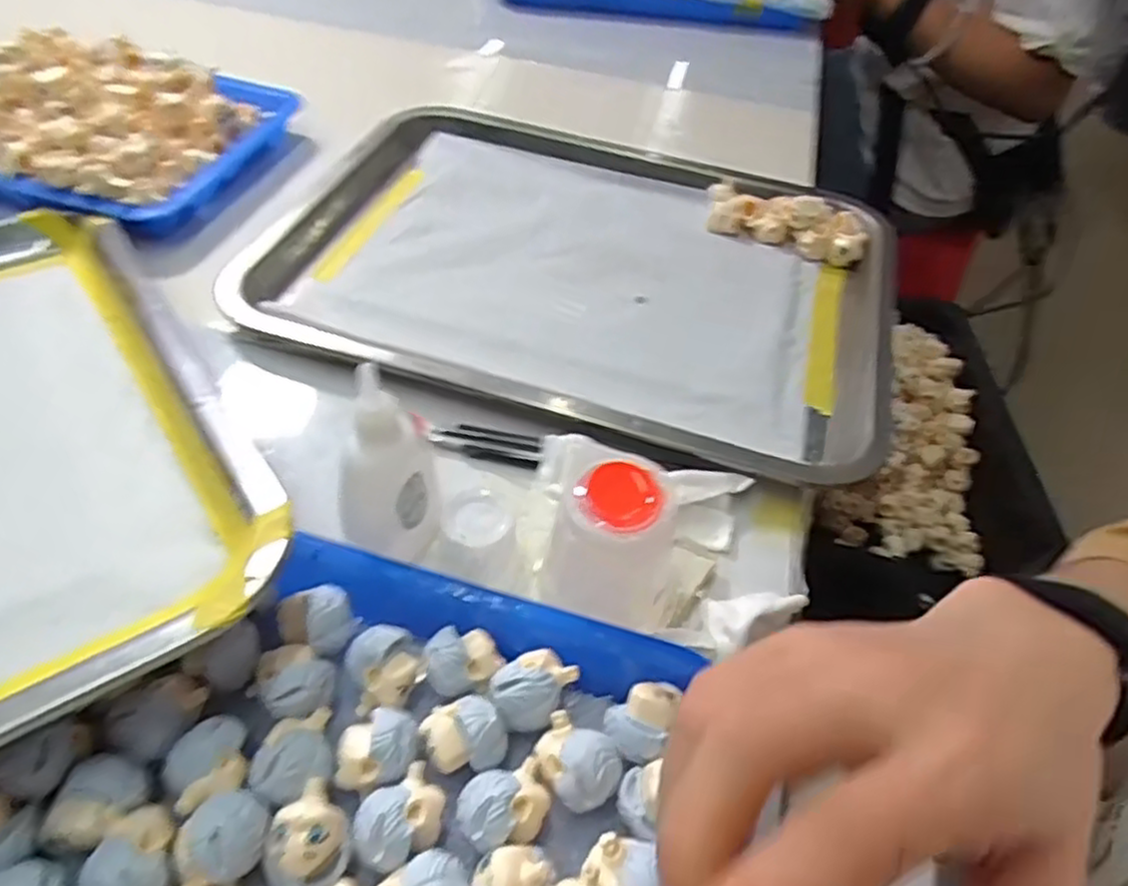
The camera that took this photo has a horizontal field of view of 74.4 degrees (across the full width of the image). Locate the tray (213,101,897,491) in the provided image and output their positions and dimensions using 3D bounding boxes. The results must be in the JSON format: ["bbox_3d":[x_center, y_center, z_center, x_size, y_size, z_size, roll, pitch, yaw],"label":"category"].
[{"bbox_3d":[0.009,-0.106,0.445,0.368,0.025,0.257,16,50,8],"label":"tray"}]

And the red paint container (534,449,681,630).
[{"bbox_3d":[0.017,0.038,0.275,0.044,0.066,0.036,15,50,7],"label":"red paint container"}]

